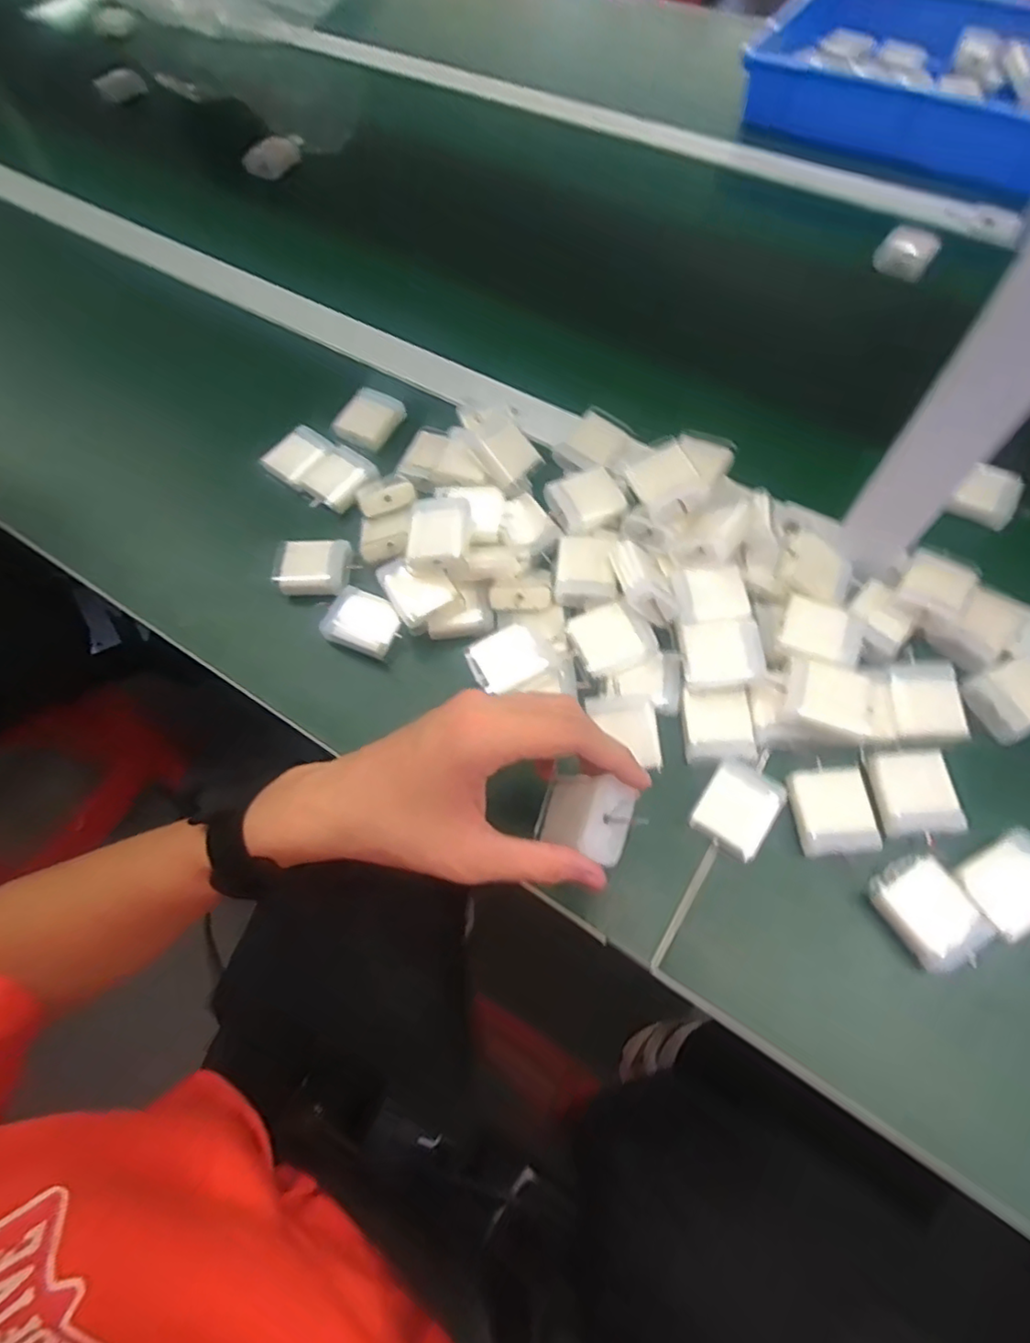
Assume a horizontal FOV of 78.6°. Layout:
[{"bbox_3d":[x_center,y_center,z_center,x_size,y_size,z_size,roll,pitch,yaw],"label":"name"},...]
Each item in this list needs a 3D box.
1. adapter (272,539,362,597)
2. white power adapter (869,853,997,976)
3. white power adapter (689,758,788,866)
[{"bbox_3d":[-0.149,-0.078,0.467,0.054,0.021,0.040,-1,64,3],"label":"adapter"},{"bbox_3d":[0.230,0.134,0.353,0.044,0.026,0.055,-28,66,-11],"label":"white power adapter"},{"bbox_3d":[0.131,0.082,0.372,0.041,0.018,0.050,32,69,17],"label":"white power adapter"}]

